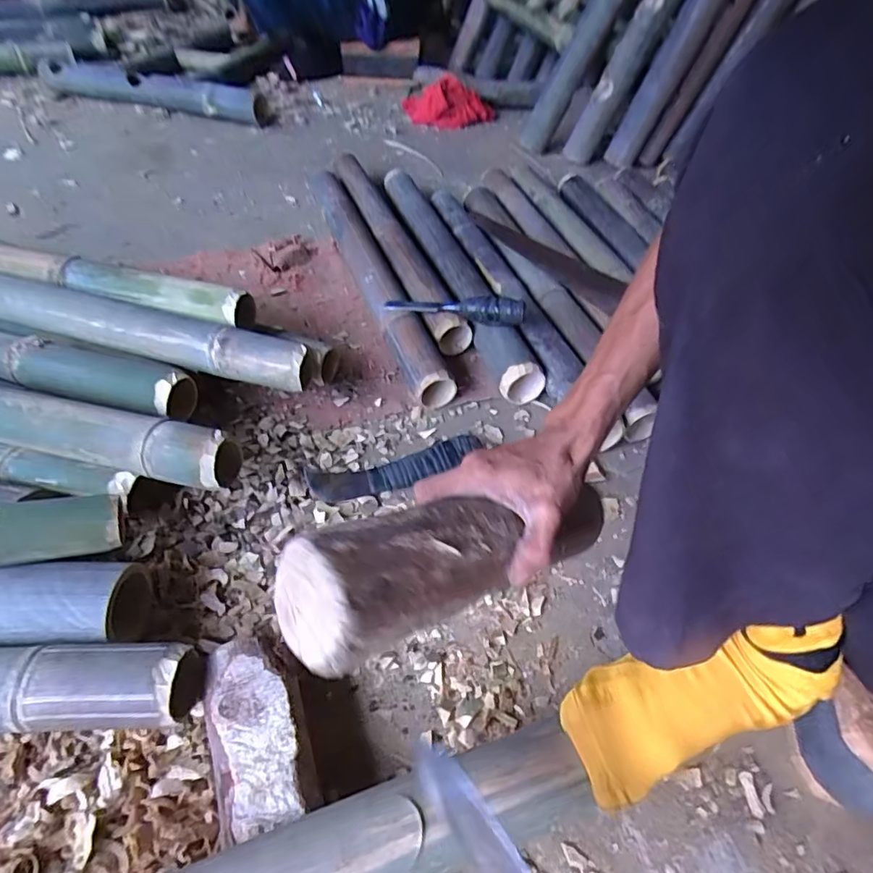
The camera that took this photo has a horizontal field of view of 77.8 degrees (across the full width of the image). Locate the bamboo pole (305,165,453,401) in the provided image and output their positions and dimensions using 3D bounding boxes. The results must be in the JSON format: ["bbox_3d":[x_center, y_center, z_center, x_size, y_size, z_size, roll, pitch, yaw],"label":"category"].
[{"bbox_3d":[-0.117,-0.283,0.905,0.064,0.067,0.642,-14,51,-17],"label":"bamboo pole"}]

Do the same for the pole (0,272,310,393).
[{"bbox_3d":[-0.507,-0.169,0.699,0.739,0.066,0.064,14,49,8],"label":"pole"}]

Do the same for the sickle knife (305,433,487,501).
[{"bbox_3d":[-0.050,0.037,0.640,0.205,0.022,0.053,-16,51,-2],"label":"sickle knife"}]

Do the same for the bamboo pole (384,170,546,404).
[{"bbox_3d":[0.017,-0.291,0.907,0.073,0.071,0.622,-11,50,-15],"label":"bamboo pole"}]

